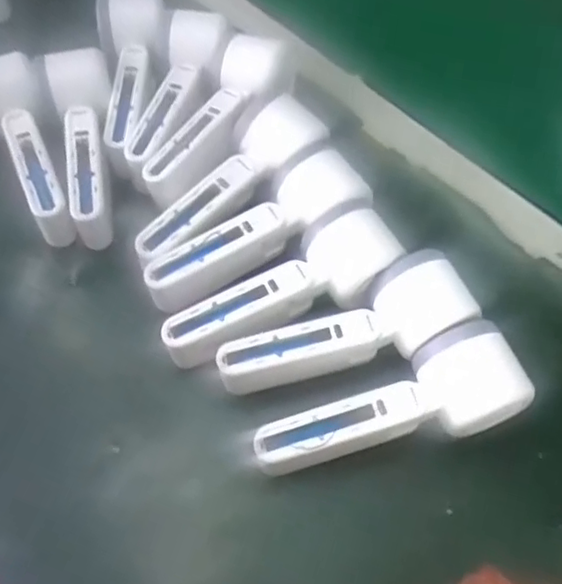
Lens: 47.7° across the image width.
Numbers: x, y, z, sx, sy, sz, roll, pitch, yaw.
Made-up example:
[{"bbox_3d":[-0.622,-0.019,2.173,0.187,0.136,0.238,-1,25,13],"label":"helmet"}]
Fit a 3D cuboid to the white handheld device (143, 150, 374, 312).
[{"bbox_3d":[-0.016,-0.044,0.437,0.168,0.042,0.051,-28,65,-17],"label":"white handheld device"}]

